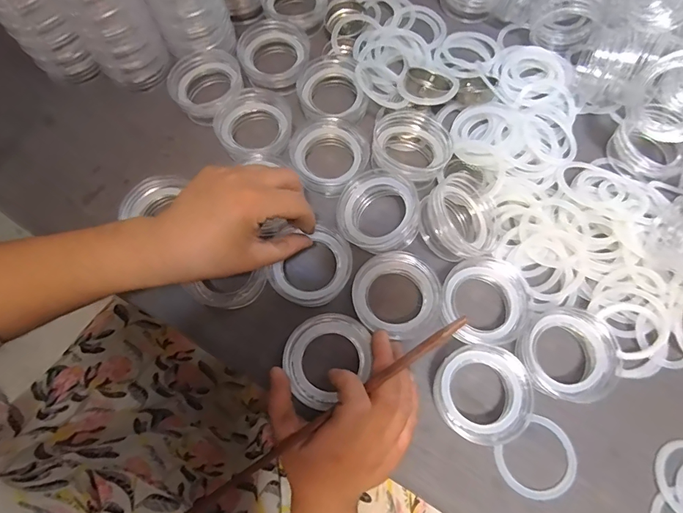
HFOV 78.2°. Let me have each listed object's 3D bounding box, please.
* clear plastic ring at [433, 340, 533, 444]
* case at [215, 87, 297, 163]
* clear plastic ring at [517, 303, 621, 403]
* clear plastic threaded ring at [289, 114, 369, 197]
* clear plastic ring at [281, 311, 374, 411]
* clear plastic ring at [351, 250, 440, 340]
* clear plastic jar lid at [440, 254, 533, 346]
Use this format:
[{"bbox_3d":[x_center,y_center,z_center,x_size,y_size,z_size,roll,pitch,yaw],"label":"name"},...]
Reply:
[{"bbox_3d":[0.104,0.102,0.316,0.066,0.032,0.070,0,71,0],"label":"clear plastic ring"},{"bbox_3d":[-0.080,-0.119,0.390,0.069,0.037,0.062,38,75,12],"label":"case"},{"bbox_3d":[0.173,0.075,0.325,0.068,0.029,0.069,0,71,0],"label":"clear plastic ring"},{"bbox_3d":[-0.010,-0.091,0.384,0.066,0.028,0.068,0,71,0],"label":"clear plastic threaded ring"},{"bbox_3d":[-0.010,0.076,0.321,0.071,0.016,0.060,-39,75,-12],"label":"clear plastic ring"},{"bbox_3d":[0.044,0.032,0.341,0.069,0.029,0.070,0,71,0],"label":"clear plastic ring"},{"bbox_3d":[0.114,0.037,0.339,0.067,0.030,0.066,0,71,0],"label":"clear plastic jar lid"}]

